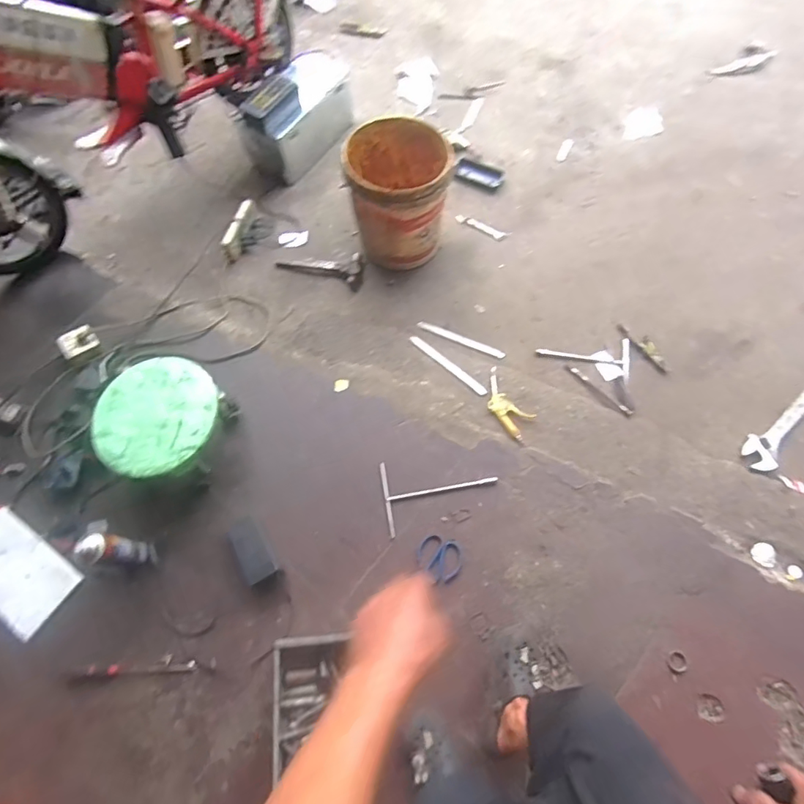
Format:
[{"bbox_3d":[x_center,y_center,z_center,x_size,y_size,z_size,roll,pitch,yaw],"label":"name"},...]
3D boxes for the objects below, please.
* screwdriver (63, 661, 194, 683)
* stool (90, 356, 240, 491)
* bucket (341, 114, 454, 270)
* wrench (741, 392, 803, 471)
[{"bbox_3d":[-0.646,0.635,1.206,0.312,0.031,0.029,-5,66,-1],"label":"screwdriver"},{"bbox_3d":[-0.612,0.052,1.309,0.297,0.166,0.283,-1,67,2],"label":"stool"},{"bbox_3d":[-0.007,-0.635,1.572,0.288,0.329,0.309,1,67,3],"label":"bucket"},{"bbox_3d":[1.053,0.064,1.423,0.090,0.031,0.336,37,68,24],"label":"wrench"}]

